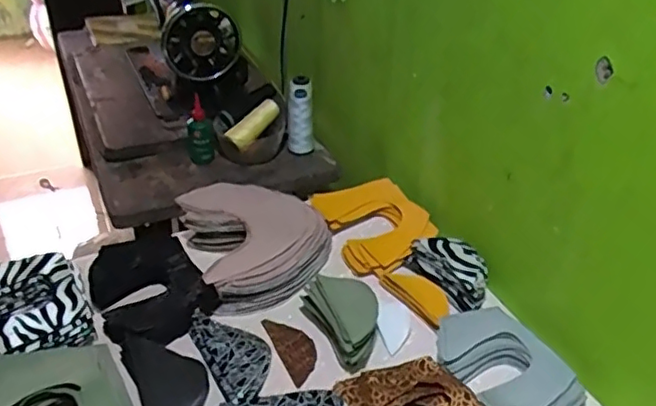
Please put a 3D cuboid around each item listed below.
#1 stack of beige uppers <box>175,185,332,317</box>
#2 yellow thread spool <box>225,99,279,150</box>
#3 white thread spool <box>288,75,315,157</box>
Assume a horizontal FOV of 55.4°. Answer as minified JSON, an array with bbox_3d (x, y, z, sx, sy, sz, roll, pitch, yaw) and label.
[{"bbox_3d":[-0.089,0.050,0.849,0.183,0.073,0.183,-12,37,-20],"label":"stack of beige uppers"},{"bbox_3d":[-0.128,-0.137,1.079,0.105,0.035,0.032,-44,51,-16],"label":"yellow thread spool"},{"bbox_3d":[-0.048,-0.147,1.103,0.046,0.123,0.047,-1,34,-4],"label":"white thread spool"}]

